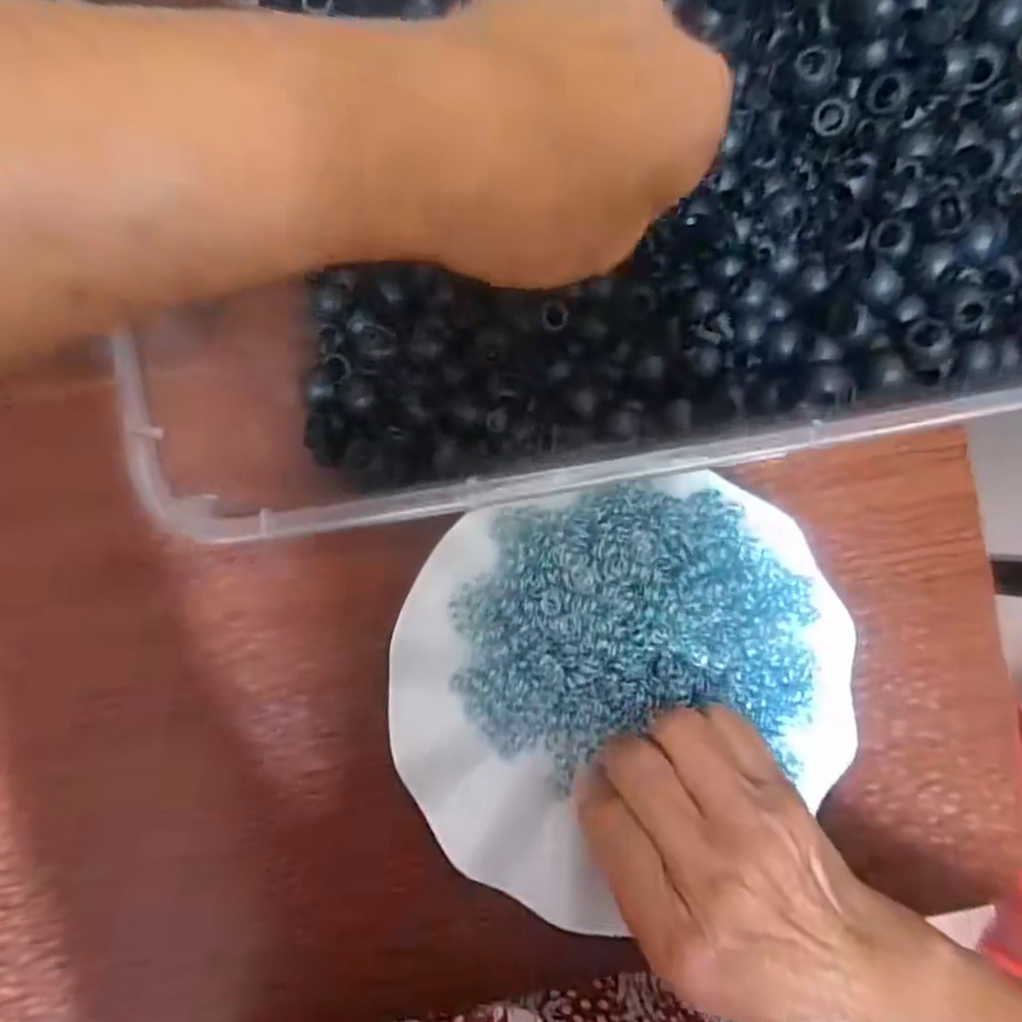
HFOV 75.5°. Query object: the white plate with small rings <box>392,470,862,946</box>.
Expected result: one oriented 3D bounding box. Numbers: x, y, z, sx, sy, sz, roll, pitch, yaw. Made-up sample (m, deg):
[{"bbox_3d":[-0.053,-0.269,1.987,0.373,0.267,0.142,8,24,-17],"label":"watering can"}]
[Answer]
[{"bbox_3d":[0.046,0.072,0.266,0.179,0.025,0.157,-11,90,-3],"label":"white plate with small rings"}]

